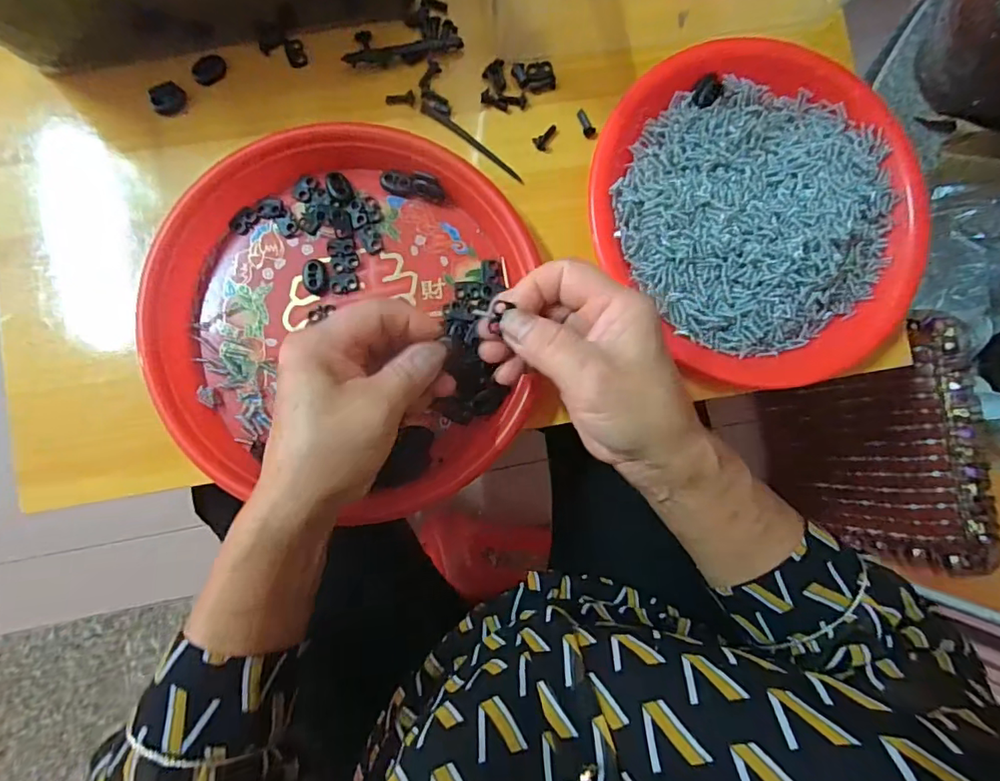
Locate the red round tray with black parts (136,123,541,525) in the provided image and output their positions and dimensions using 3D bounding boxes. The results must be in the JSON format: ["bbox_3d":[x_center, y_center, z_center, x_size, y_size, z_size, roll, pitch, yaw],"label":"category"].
[{"bbox_3d":[-0.094,-0.046,0.325,0.223,0.037,0.234,0,86,-5],"label":"red round tray with black parts"}]

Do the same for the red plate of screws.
[{"bbox_3d":[0.176,-0.122,0.348,0.209,0.023,0.223,0,86,-5],"label":"red plate of screws"}]

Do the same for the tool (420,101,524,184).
[{"bbox_3d":[-0.018,-0.167,0.355,0.083,0.004,0.007,34,84,-2],"label":"tool"}]

